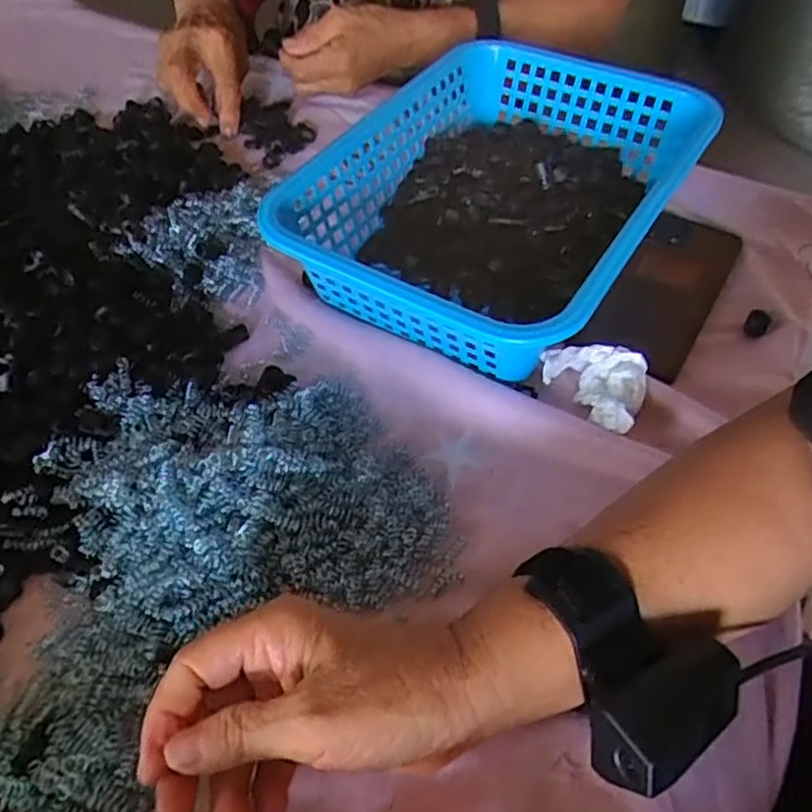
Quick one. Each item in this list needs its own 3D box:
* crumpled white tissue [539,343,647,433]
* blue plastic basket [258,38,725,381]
[{"bbox_3d":[0.117,-0.016,0.401,0.063,0.022,0.048,33,61,23],"label":"crumpled white tissue"},{"bbox_3d":[0.072,-0.149,0.470,0.206,0.076,0.292,26,58,19],"label":"blue plastic basket"}]

